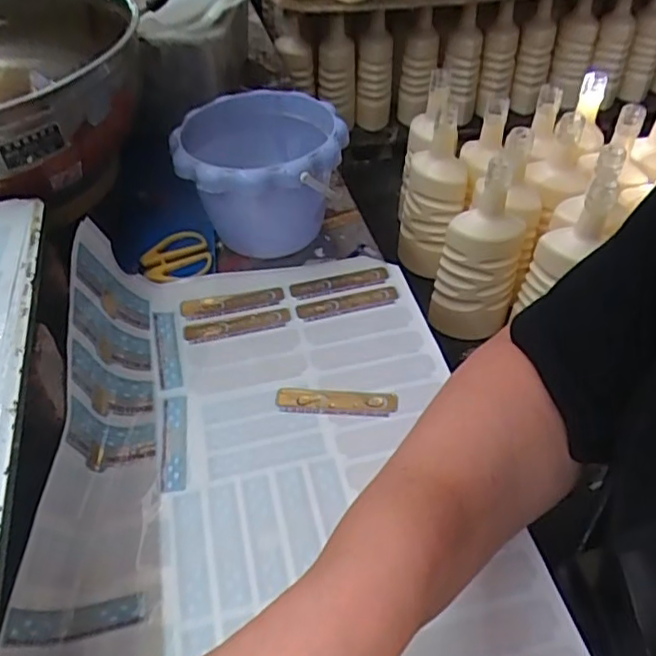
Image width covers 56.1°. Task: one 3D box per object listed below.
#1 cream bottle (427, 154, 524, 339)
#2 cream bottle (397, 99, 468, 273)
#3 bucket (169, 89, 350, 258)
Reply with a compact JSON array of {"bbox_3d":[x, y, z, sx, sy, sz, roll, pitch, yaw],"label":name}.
[{"bbox_3d":[0.196,-0.100,0.802,0.105,0.243,0.084,12,50,14],"label":"cream bottle"},{"bbox_3d":[0.157,-0.200,0.913,0.084,0.242,0.103,6,45,5],"label":"cream bottle"},{"bbox_3d":[-0.056,-0.139,0.578,0.138,0.119,0.152,2,45,2],"label":"bucket"}]

